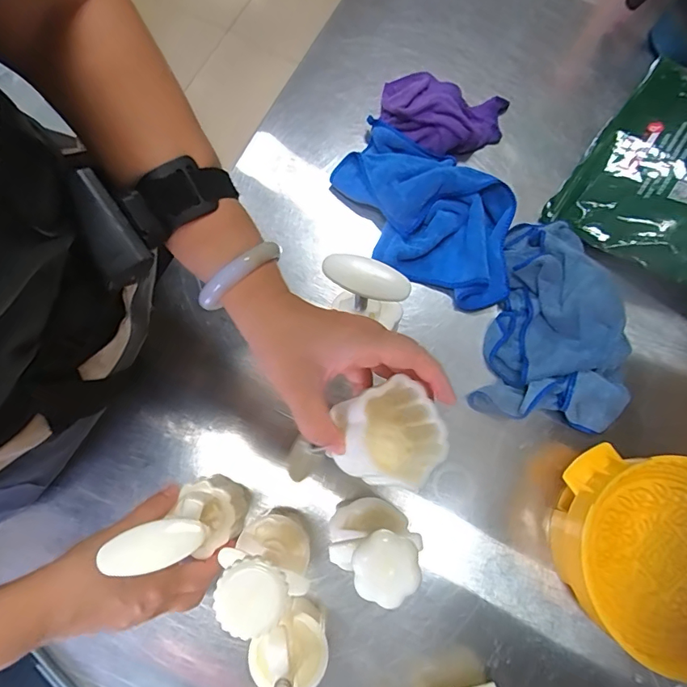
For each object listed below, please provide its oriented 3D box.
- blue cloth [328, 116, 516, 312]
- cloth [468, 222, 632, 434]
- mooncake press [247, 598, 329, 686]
[{"bbox_3d":[0.089,-0.138,0.482,0.226,0.037,0.133,37,79,7],"label":"blue cloth"},{"bbox_3d":[0.222,-0.026,0.446,0.140,0.044,0.215,14,77,2],"label":"cloth"},{"bbox_3d":[-0.038,0.238,0.333,0.054,0.155,0.050,-42,81,-10],"label":"mooncake press"}]

